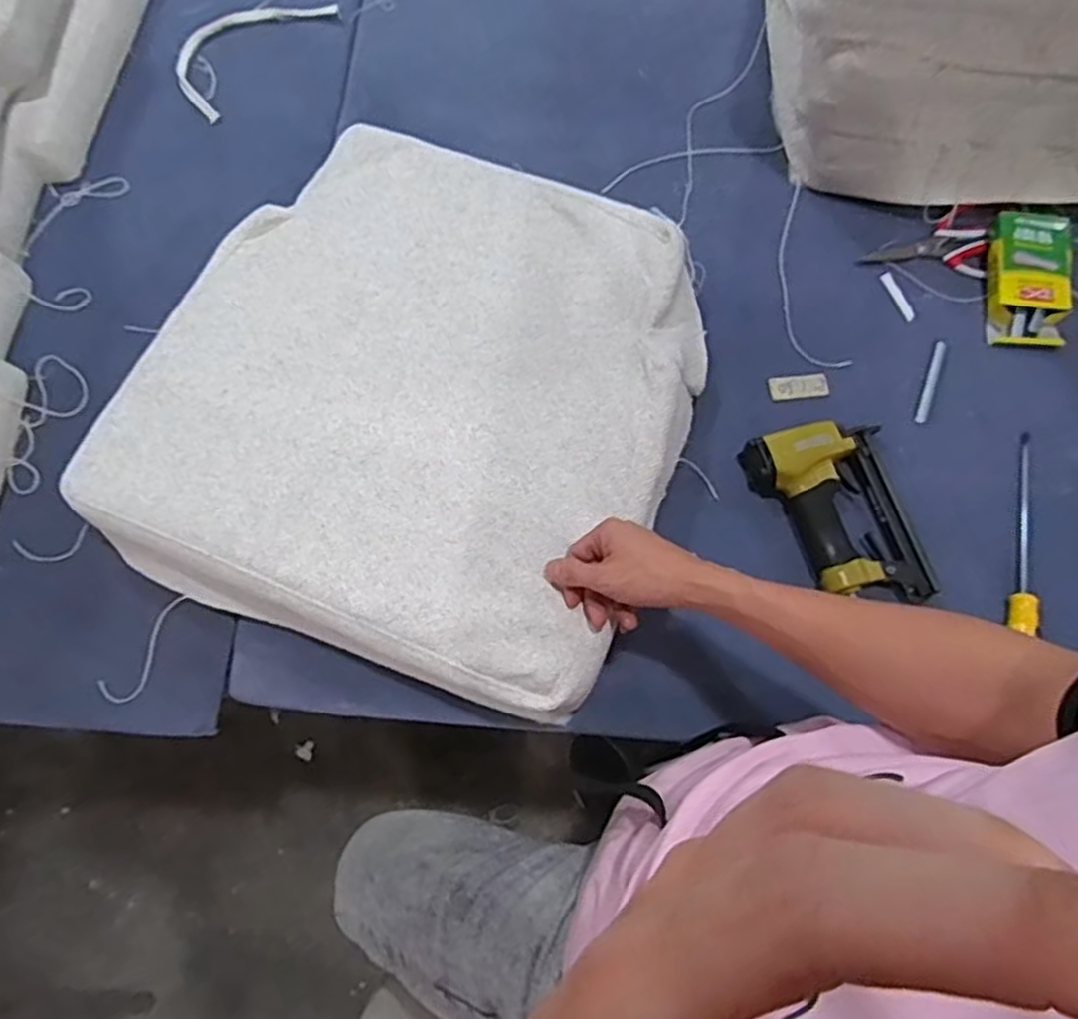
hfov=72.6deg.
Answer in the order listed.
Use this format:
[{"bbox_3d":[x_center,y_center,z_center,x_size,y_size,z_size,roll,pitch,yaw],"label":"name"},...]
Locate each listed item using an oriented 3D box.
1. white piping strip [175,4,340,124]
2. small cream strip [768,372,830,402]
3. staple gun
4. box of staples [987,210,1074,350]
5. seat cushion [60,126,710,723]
[{"bbox_3d":[-0.389,-0.613,0.961,0.124,0.009,0.236,36,77,12],"label":"white piping strip"},{"bbox_3d":[0.282,-0.134,0.796,0.062,0.008,0.031,-8,72,-1],"label":"small cream strip"},{"bbox_3d":[0.296,0.005,0.725,0.139,0.046,0.180,-11,72,-2],"label":"staple gun"},{"bbox_3d":[0.528,-0.249,0.786,0.073,0.027,0.151,5,85,3],"label":"box of staples"},{"bbox_3d":[-0.119,-0.115,0.724,0.501,0.081,0.506,19,74,8],"label":"seat cushion"}]

